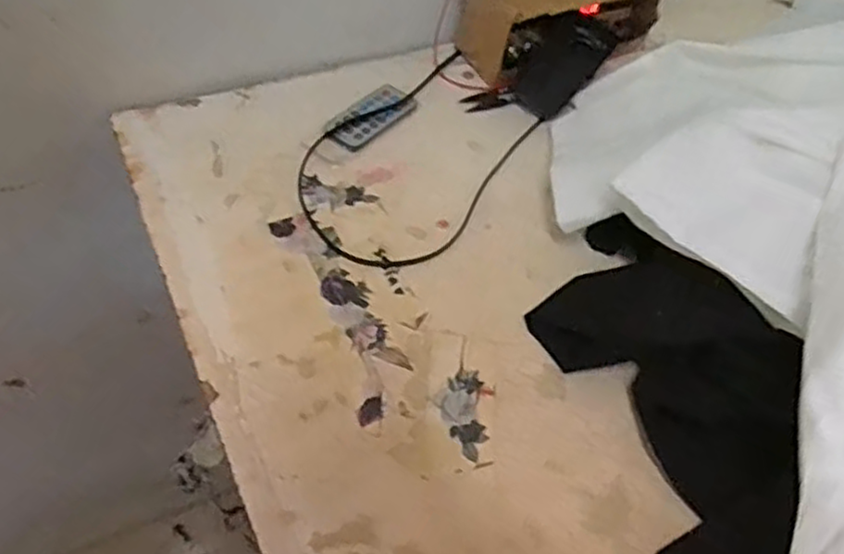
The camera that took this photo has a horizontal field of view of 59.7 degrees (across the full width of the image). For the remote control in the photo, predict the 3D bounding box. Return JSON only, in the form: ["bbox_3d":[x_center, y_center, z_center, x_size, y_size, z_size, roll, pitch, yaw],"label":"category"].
[{"bbox_3d":[-0.043,-0.135,0.620,0.041,0.008,0.087,35,58,21],"label":"remote control"}]

